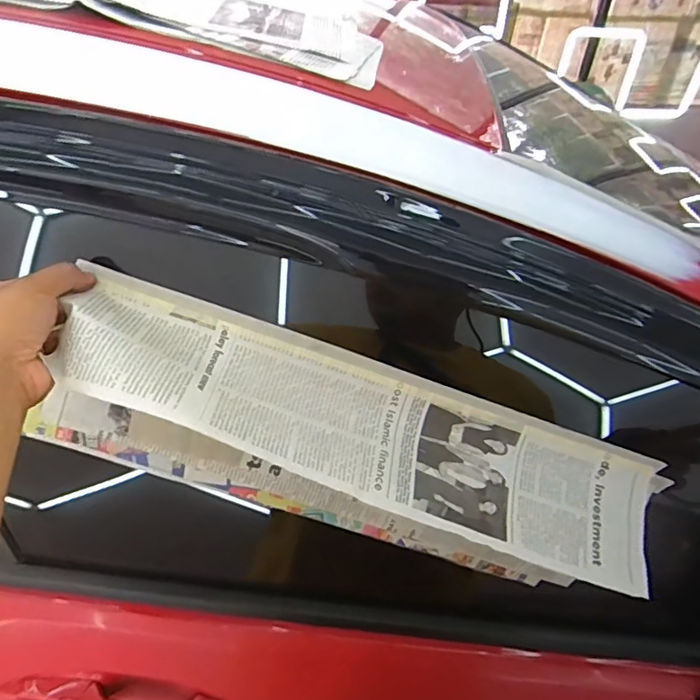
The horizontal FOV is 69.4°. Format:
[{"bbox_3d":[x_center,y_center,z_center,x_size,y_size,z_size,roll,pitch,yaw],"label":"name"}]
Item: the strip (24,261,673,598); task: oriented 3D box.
[{"bbox_3d":[0.030,0.078,0.427,0.517,0.059,0.148,19,40,-11],"label":"strip"}]

